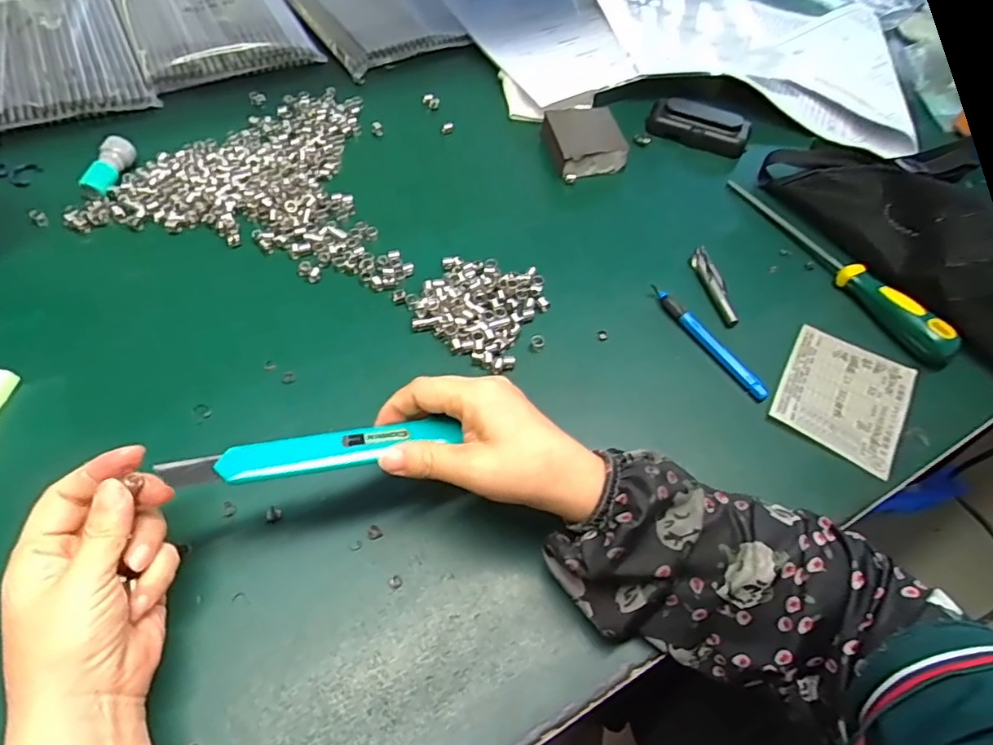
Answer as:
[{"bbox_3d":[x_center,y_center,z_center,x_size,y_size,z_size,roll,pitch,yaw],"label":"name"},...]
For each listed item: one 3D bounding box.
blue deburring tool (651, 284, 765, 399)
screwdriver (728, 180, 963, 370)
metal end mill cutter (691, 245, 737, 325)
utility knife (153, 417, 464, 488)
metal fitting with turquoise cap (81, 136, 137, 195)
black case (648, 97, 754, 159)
[{"bbox_3d":[0.163,-0.027,0.429,0.006,0.013,0.119,-27,63,-20],"label":"blue deburring tool"},{"bbox_3d":[0.299,-0.104,0.486,0.024,0.031,0.239,-20,61,-17],"label":"screwdriver"},{"bbox_3d":[0.181,-0.076,0.464,0.014,0.014,0.085,-4,58,-7],"label":"metal end mill cutter"},{"bbox_3d":[-0.094,0.041,0.293,0.146,0.010,0.023,-8,58,-15],"label":"utility knife"},{"bbox_3d":[-0.341,-0.183,0.488,0.023,0.017,0.059,8,57,1],"label":"metal fitting with turquoise cap"},{"bbox_3d":[0.209,-0.253,0.575,0.101,0.032,0.043,18,58,7],"label":"black case"}]

